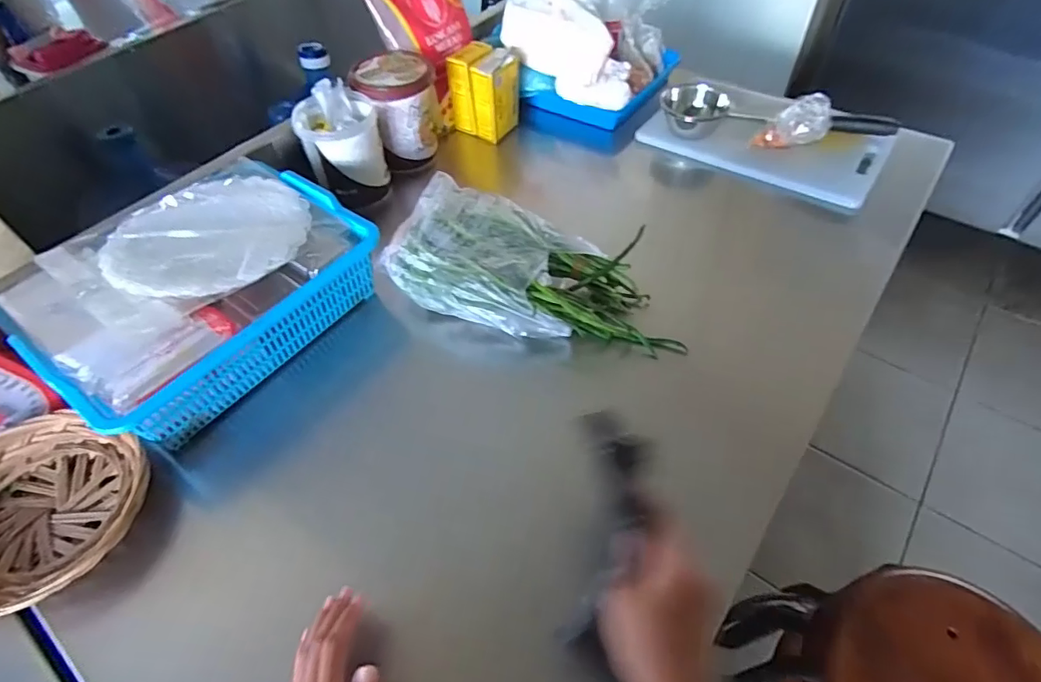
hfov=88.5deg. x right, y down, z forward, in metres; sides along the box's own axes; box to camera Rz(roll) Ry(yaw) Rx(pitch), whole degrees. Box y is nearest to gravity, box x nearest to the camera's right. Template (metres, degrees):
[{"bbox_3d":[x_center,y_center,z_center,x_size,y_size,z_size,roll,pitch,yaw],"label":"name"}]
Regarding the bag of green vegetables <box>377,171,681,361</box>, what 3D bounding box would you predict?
[{"bbox_3d":[0.014,-0.086,0.643,0.331,0.084,0.161,14,55,13],"label":"bag of green vegetables"}]

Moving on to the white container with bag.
[{"bbox_3d":[-0.251,-0.276,0.766,0.102,0.146,0.107,-19,54,-12],"label":"white container with bag"}]

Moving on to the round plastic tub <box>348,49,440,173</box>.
[{"bbox_3d":[-0.185,-0.359,0.833,0.123,0.138,0.106,-36,60,-23],"label":"round plastic tub"}]

